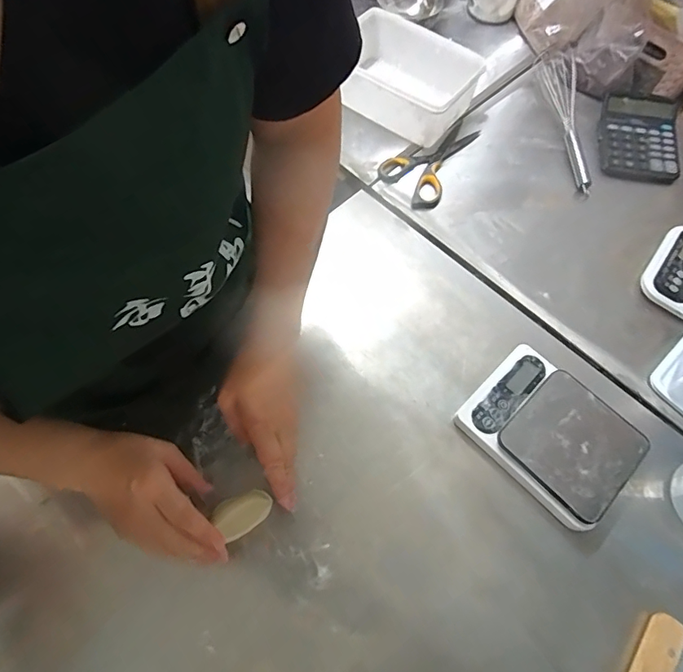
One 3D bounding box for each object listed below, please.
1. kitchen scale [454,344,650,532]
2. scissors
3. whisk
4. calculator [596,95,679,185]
[{"bbox_3d":[0.233,0.103,0.512,0.171,0.039,0.138,42,69,16],"label":"kitchen scale"},{"bbox_3d":[0.153,-0.266,0.700,0.188,0.016,0.103,-36,71,-18],"label":"scissors"},{"bbox_3d":[0.371,-0.361,0.745,0.044,0.049,0.295,-1,64,-4],"label":"whisk"},{"bbox_3d":[0.479,-0.320,0.737,0.118,0.036,0.151,9,64,1],"label":"calculator"}]

